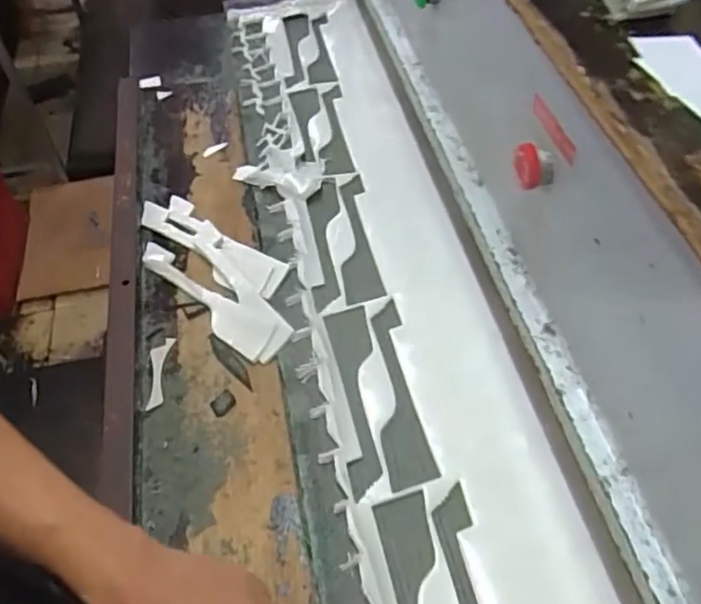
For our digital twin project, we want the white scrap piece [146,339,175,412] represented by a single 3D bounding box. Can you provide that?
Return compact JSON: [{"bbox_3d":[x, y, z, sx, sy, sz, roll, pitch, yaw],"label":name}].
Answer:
[{"bbox_3d":[-0.203,0.076,0.645,0.022,0.011,0.084,-2,52,4],"label":"white scrap piece"}]

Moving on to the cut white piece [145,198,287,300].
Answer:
[{"bbox_3d":[-0.173,-0.071,0.754,0.222,0.014,0.063,33,61,27],"label":"cut white piece"}]

